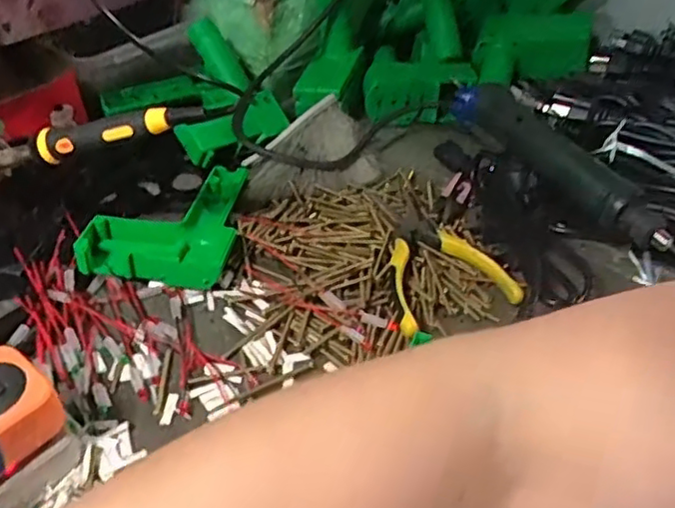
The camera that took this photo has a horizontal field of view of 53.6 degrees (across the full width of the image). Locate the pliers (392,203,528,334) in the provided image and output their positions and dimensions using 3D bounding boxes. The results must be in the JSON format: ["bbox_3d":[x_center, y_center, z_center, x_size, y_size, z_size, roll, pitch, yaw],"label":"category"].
[{"bbox_3d":[0.070,0.002,0.521,0.096,0.021,0.124,-16,43,-17],"label":"pliers"}]

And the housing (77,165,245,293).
[{"bbox_3d":[-0.138,-0.032,0.562,0.113,0.029,0.143,4,41,5],"label":"housing"}]

